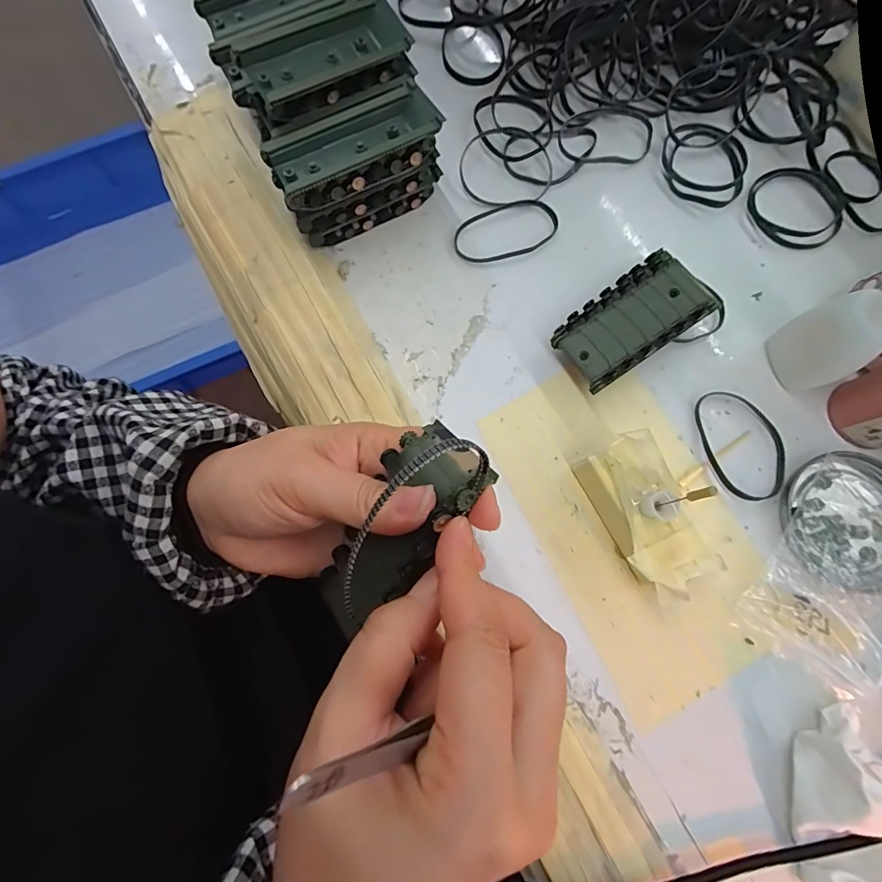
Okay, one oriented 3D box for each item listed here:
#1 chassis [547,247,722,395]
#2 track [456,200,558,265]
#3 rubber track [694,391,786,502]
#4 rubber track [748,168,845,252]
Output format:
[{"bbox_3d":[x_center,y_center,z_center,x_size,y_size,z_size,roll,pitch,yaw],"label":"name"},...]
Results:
[{"bbox_3d":[0.114,-0.072,0.287,0.087,0.034,0.051,-34,78,-9],"label":"chassis"},{"bbox_3d":[0.045,-0.143,0.318,0.073,0.004,0.038,-19,76,-6],"label":"track"},{"bbox_3d":[0.186,0.001,0.285,0.048,0.004,0.070,-12,76,-4],"label":"rubber track"},{"bbox_3d":[0.251,-0.165,0.326,0.065,0.007,0.062,0,75,-1],"label":"rubber track"}]

